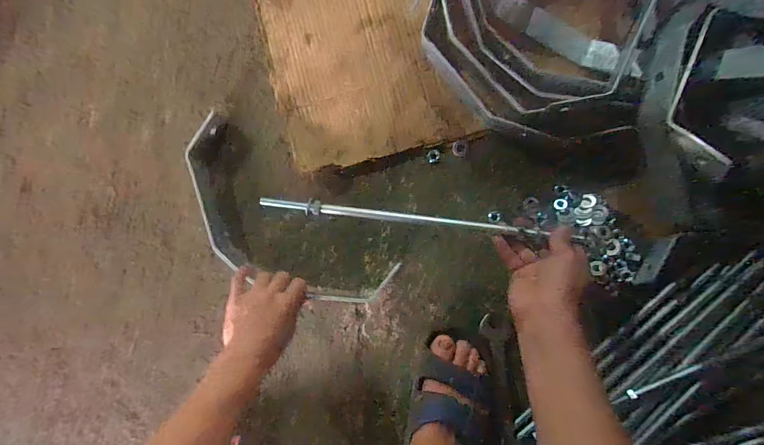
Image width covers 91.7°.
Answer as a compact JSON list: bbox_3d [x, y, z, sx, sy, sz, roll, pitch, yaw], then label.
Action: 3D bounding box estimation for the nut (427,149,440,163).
[{"bbox_3d":[0.083,-0.106,0.592,0.021,0.005,0.021,0,87,3],"label":"nut"}]

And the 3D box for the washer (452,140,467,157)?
[{"bbox_3d":[0.124,-0.118,0.594,0.023,0.008,0.025,3,87,3],"label":"washer"}]

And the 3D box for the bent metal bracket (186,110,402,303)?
[{"bbox_3d":[-0.175,0.015,0.587,0.391,0.040,0.171,40,90,-1],"label":"bent metal bracket"}]

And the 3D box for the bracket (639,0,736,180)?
[{"bbox_3d":[0.373,-0.159,0.468,0.038,0.099,0.237,10,70,4],"label":"bracket"}]

